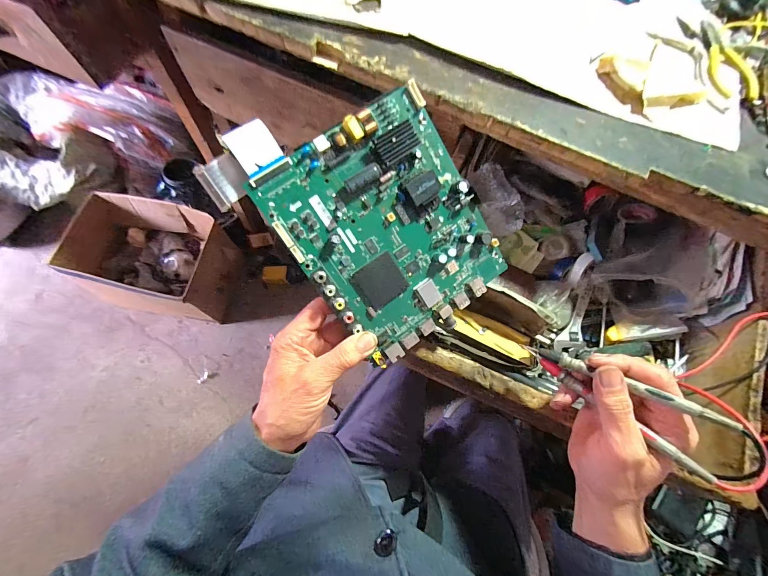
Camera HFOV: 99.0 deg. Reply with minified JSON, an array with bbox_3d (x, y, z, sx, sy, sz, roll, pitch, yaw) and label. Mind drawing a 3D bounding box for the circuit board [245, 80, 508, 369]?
[{"bbox_3d":[0.010,-0.051,0.293,0.163,0.015,0.195,-36,105,-8],"label":"circuit board"}]

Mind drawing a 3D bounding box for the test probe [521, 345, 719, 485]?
[{"bbox_3d":[0.179,0.096,0.267,0.007,0.010,0.145,-42,53,-13],"label":"test probe"}]

